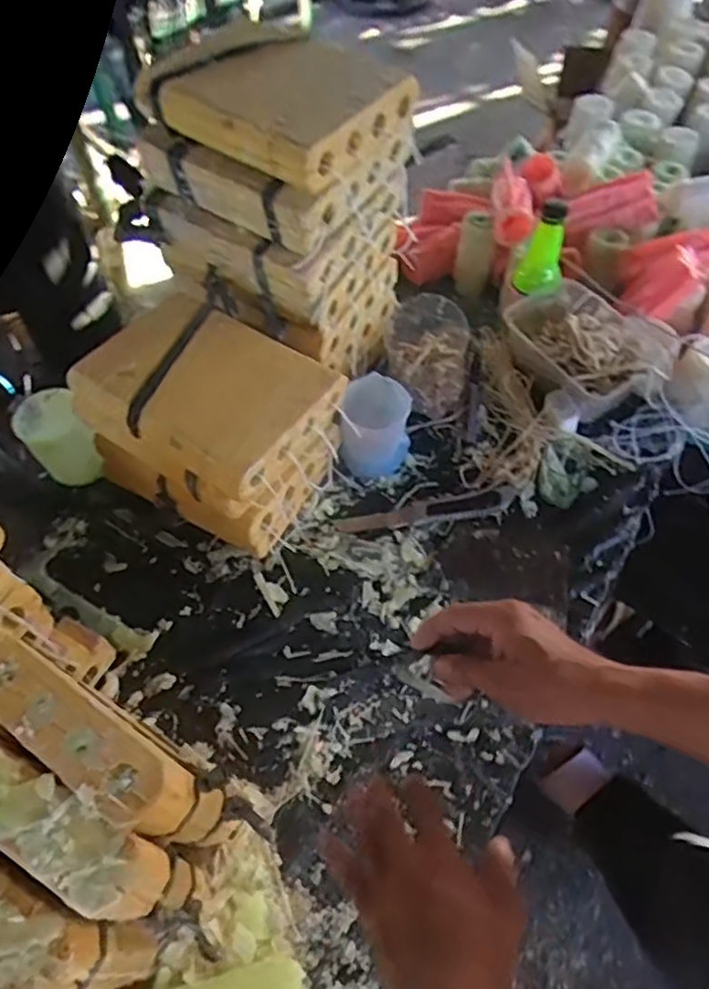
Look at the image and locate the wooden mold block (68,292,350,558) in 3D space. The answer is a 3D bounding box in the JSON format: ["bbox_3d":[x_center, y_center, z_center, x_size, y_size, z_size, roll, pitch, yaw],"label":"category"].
[{"bbox_3d":[-0.139,-0.074,0.695,0.219,0.155,0.167,28,61,19],"label":"wooden mold block"}]

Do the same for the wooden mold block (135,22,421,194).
[{"bbox_3d":[-0.085,-0.381,0.635,0.233,0.051,0.152,32,62,21],"label":"wooden mold block"}]

